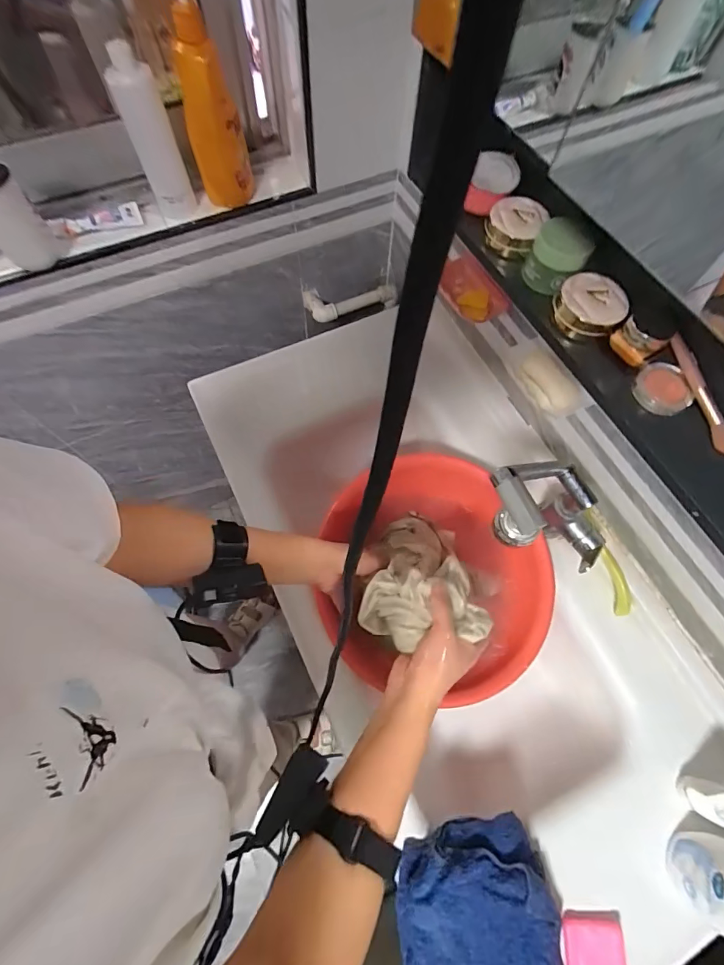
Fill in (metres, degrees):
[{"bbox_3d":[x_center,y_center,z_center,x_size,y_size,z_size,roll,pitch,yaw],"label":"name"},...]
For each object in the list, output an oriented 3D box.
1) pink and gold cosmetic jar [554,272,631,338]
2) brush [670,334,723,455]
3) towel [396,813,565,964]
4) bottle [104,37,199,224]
[{"bbox_3d":[0.255,-0.198,0.475,0.072,0.037,0.060,37,70,13],"label":"pink and gold cosmetic jar"},{"bbox_3d":[0.343,-0.087,0.423,0.018,0.017,0.130,-24,87,-12],"label":"brush"},{"bbox_3d":[0.136,0.506,0.482,0.182,0.043,0.179,-2,67,-3],"label":"towel"},{"bbox_3d":[-0.316,-0.516,0.645,0.066,0.225,0.072,-19,69,-10],"label":"bottle"}]

